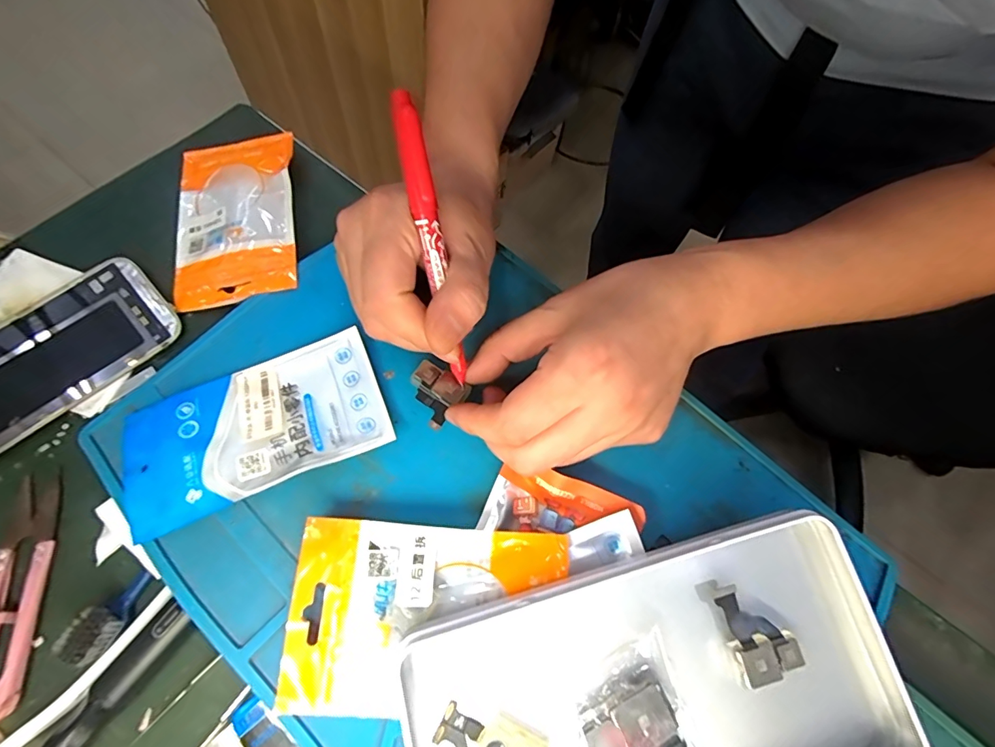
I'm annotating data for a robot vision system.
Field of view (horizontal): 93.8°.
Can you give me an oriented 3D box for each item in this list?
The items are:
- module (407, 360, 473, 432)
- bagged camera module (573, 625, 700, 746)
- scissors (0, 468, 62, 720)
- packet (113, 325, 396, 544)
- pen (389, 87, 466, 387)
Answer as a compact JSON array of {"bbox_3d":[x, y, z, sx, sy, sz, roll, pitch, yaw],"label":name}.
[{"bbox_3d":[-0.033,0.009,0.241,0.029,0.005,0.028,37,72,13],"label":"module"},{"bbox_3d":[0.055,0.145,0.180,0.047,0.011,0.065,-18,69,-9],"label":"bagged camera module"},{"bbox_3d":[-0.216,0.095,0.207,0.021,0.011,0.099,-10,68,-5],"label":"scissors"},{"bbox_3d":[-0.121,0.028,0.232,0.126,0.014,0.068,-23,70,-10],"label":"packet"},{"bbox_3d":[-0.029,-0.054,0.213,0.010,0.132,0.009,-15,28,-8],"label":"pen"}]

